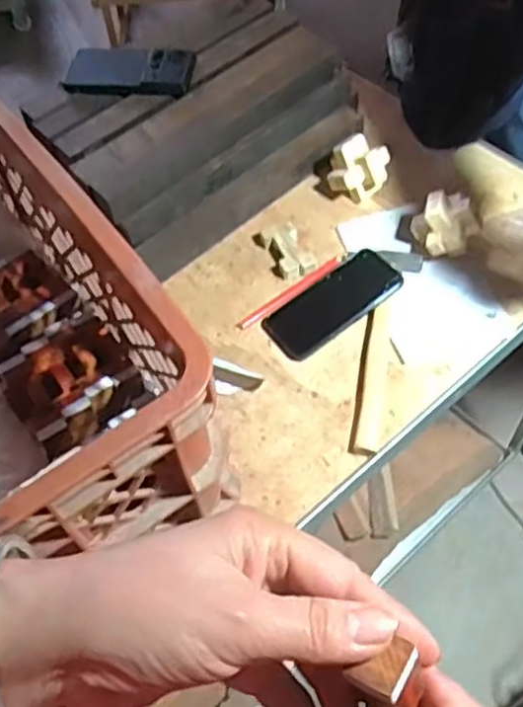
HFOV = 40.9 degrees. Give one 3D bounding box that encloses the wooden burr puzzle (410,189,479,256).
[{"bbox_3d":[0.225,-0.155,0.858,0.062,0.059,0.059,-17,57,-8],"label":"wooden burr puzzle"}]

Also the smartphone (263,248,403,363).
[{"bbox_3d":[0.083,-0.061,0.839,0.164,0.015,0.081,-38,62,-11],"label":"smartphone"}]

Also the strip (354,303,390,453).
[{"bbox_3d":[0.128,0.024,0.783,0.024,0.010,0.184,8,57,8],"label":"strip"}]

